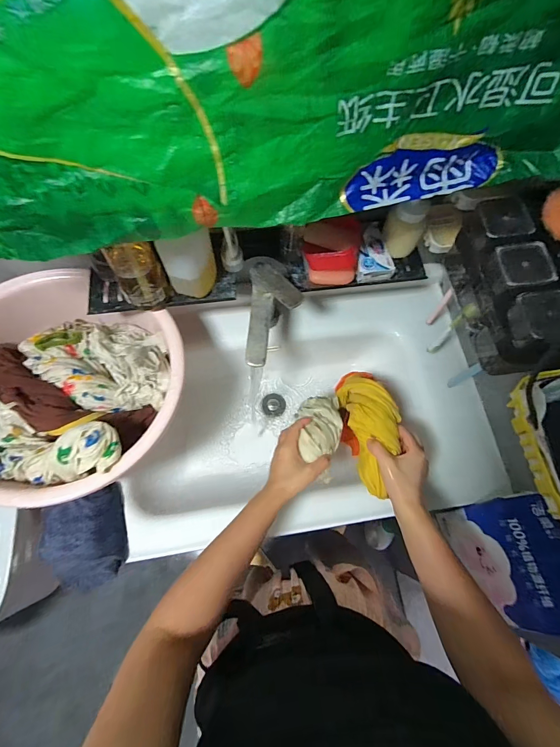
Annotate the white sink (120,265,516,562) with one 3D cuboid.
[{"bbox_3d":[0.048,0.078,0.726,0.673,0.180,0.441,-8,70,-4],"label":"white sink"}]

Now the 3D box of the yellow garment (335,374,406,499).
[{"bbox_3d":[0.150,0.087,0.575,0.088,0.074,0.198,-3,63,-3],"label":"yellow garment"}]

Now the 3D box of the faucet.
[{"bbox_3d":[-0.012,-0.104,0.575,0.095,0.067,0.173,2,70,-1],"label":"faucet"}]

